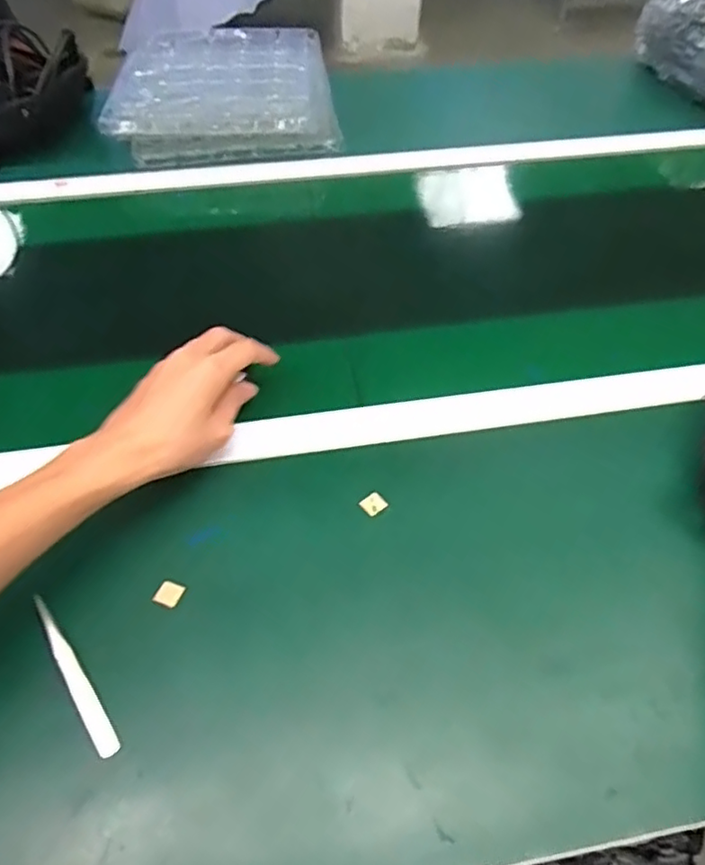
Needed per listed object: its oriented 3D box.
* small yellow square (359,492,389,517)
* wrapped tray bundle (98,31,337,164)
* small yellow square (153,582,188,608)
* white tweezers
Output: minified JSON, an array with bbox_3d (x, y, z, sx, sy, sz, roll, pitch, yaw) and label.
[{"bbox_3d":[0.017,0.056,0.485,0.019,0.004,0.015,-36,59,-26],"label":"small yellow square"},{"bbox_3d":[-0.181,-0.488,0.882,0.298,0.085,0.273,-6,51,-6],"label":"wrapped tray bundle"},{"bbox_3d":[-0.129,0.114,0.436,0.016,0.005,0.018,21,53,16],"label":"small yellow square"},{"bbox_3d":[-0.181,0.155,0.400,0.013,0.009,0.118,-31,57,-24],"label":"white tweezers"}]

